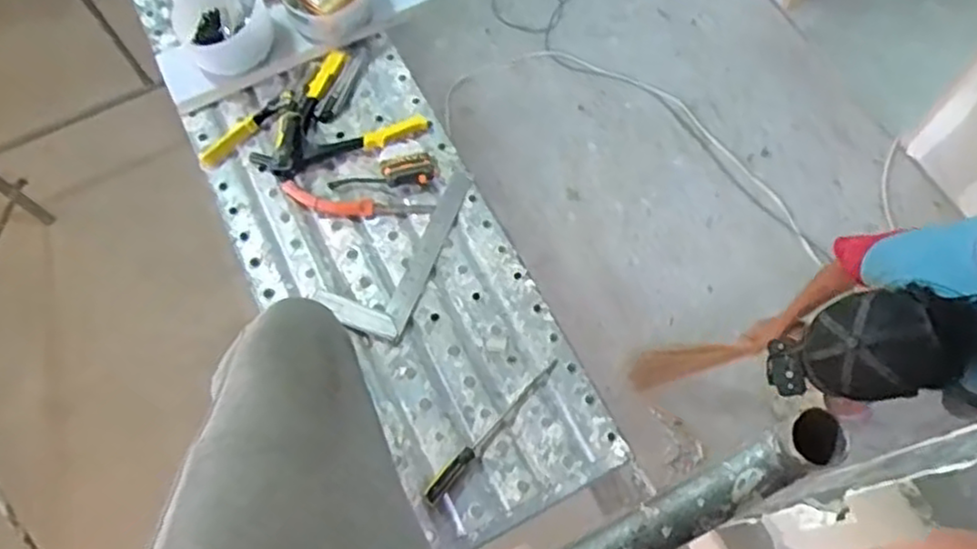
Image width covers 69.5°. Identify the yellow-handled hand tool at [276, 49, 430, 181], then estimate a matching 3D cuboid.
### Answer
[{"bbox_3d":[-0.255,-0.234,1.139,0.220,0.042,0.232,42,74,17],"label":"yellow-handled hand tool"}]

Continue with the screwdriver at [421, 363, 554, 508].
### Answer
[{"bbox_3d":[0.004,0.209,0.956,0.025,0.020,0.253,39,73,17],"label":"screwdriver"}]

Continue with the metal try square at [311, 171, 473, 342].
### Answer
[{"bbox_3d":[-0.144,-0.048,1.076,0.147,0.021,0.290,20,69,10],"label":"metal try square"}]

